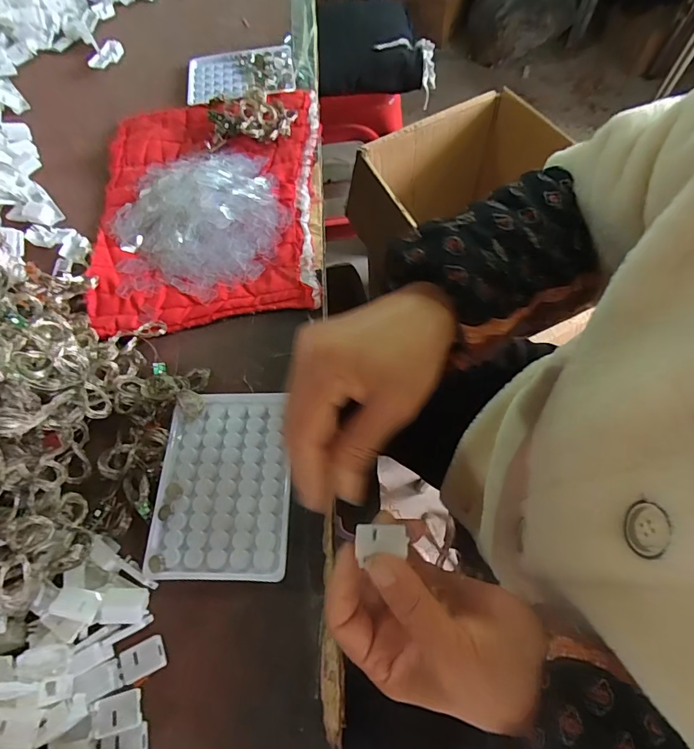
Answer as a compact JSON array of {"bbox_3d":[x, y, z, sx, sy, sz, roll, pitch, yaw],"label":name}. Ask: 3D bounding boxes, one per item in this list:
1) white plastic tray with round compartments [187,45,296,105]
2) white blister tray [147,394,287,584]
[{"bbox_3d":[-0.133,-0.372,0.537,0.132,0.008,0.096,-9,65,-1],"label":"white plastic tray with round compartments"},{"bbox_3d":[-0.087,0.079,0.321,0.092,0.025,0.129,-1,65,3],"label":"white blister tray"}]

